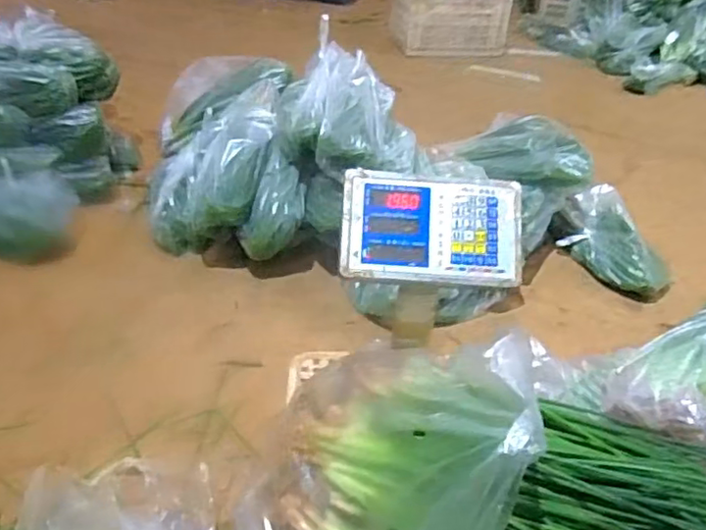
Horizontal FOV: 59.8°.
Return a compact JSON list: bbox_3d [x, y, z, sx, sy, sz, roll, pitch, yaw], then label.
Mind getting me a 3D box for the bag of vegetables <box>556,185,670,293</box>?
[{"bbox_3d":[0.695,-0.056,1.658,0.125,0.197,0.327,-24,44,-33],"label":"bag of vegetables"}]

